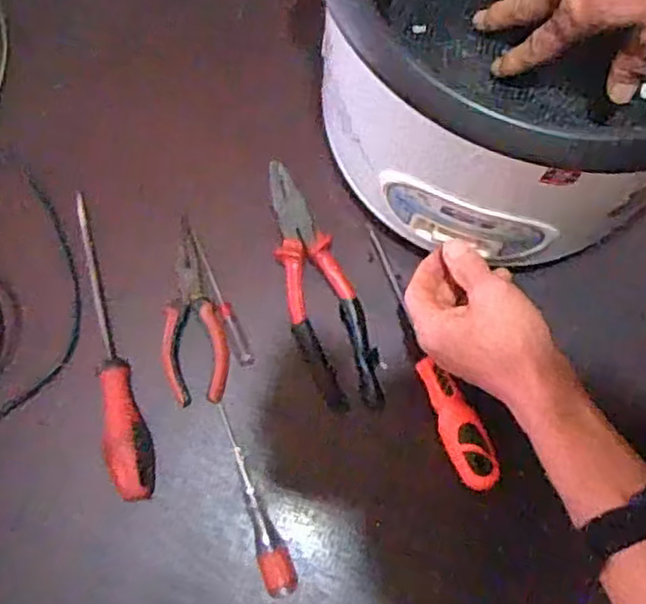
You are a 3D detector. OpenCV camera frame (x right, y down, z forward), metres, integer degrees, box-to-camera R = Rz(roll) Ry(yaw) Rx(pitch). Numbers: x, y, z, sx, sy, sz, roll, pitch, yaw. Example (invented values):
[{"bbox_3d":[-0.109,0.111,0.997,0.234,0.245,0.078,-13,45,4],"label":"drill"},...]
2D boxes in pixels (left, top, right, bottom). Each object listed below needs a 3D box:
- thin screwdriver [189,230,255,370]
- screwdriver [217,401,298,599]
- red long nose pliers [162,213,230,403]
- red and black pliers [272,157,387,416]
[{"bbox_3d":[-0.086,-0.006,0.582,0.012,0.018,0.130,-23,76,-8],"label":"thin screwdriver"},{"bbox_3d":[-0.050,0.147,0.541,0.023,0.029,0.145,-16,75,-6],"label":"screwdriver"},{"bbox_3d":[-0.109,0.007,0.583,0.052,0.028,0.155,-9,75,-4],"label":"red long nose pliers"},{"bbox_3d":[-0.008,-0.015,0.579,0.054,0.030,0.212,-20,76,-7],"label":"red and black pliers"}]

